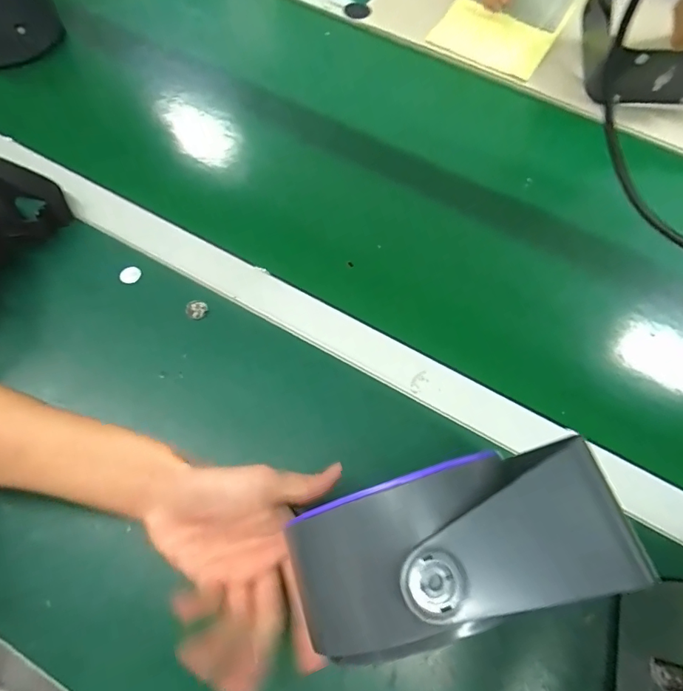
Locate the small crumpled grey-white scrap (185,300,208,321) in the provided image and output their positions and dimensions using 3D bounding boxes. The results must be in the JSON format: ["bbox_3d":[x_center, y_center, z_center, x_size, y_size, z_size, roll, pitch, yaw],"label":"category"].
[{"bbox_3d":[-0.134,-0.033,0.418,0.019,0.004,0.018,0,65,1],"label":"small crumpled grey-white scrap"}]

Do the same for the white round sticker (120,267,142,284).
[{"bbox_3d":[-0.201,-0.067,0.430,0.017,0.005,0.017,0,65,1],"label":"white round sticker"}]

